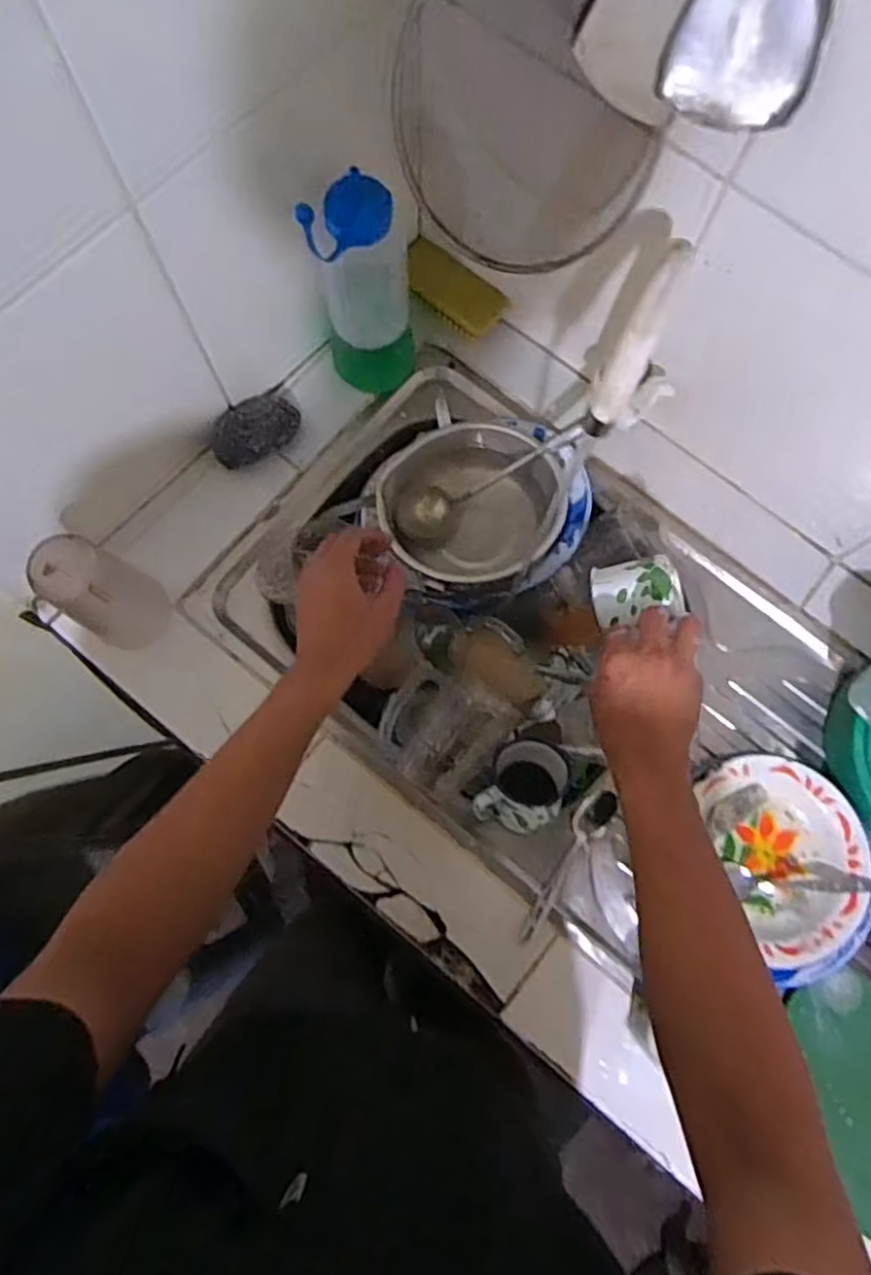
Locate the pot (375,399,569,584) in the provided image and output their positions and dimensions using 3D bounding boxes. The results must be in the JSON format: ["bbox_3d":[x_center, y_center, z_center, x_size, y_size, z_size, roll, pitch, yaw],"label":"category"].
[{"bbox_3d":[0.036,-0.147,0.749,0.191,0.075,0.194,0,77,-1],"label":"pot"}]

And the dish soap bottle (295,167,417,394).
[{"bbox_3d":[-0.069,-0.337,0.700,0.092,0.249,0.081,-7,78,-2],"label":"dish soap bottle"}]

